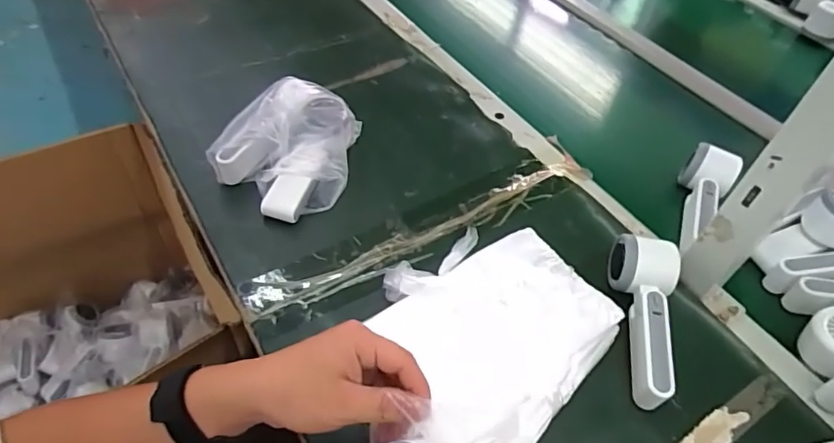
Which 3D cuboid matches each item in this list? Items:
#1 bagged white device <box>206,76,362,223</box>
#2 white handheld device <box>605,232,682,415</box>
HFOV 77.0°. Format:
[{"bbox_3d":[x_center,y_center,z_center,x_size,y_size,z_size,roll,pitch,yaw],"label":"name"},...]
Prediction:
[{"bbox_3d":[-0.137,-0.088,0.619,0.147,0.071,0.178,21,52,13],"label":"bagged white device"},{"bbox_3d":[0.215,0.091,0.498,0.060,0.053,0.161,12,51,6],"label":"white handheld device"}]

